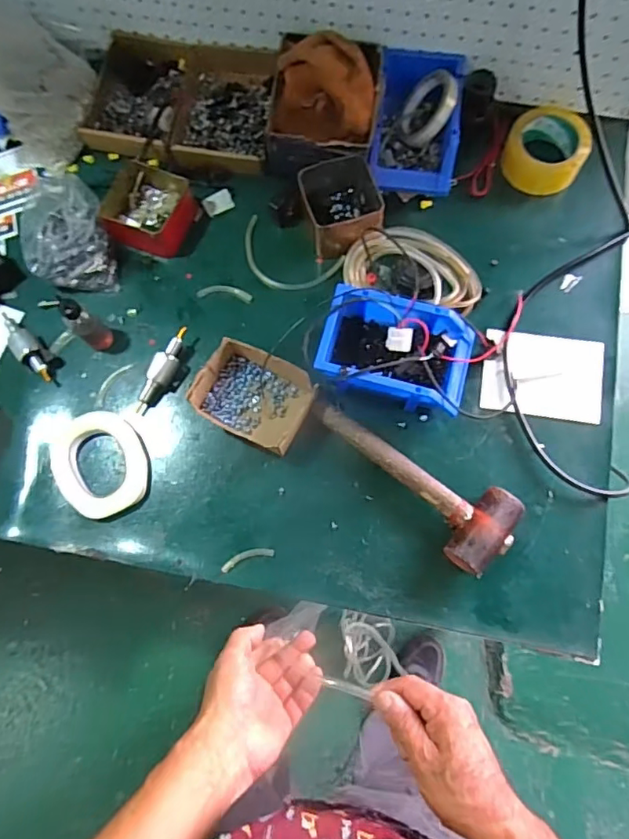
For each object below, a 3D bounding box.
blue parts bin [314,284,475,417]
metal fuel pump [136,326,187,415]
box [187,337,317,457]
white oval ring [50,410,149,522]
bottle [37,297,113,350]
[{"bbox_3d":[0.098,-0.080,0.664,0.188,0.072,0.122,15,76,6],"label":"blue parts bin"},{"bbox_3d":[-0.196,-0.062,0.697,0.026,0.024,0.122,28,91,9],"label":"metal fuel pump"},{"bbox_3d":[-0.075,-0.030,0.676,0.140,0.050,0.111,26,78,8],"label":"box"},{"bbox_3d":[-0.270,0.054,0.681,0.108,0.019,0.134,-26,76,-5],"label":"white oval ring"},{"bbox_3d":[-0.295,-0.122,0.685,0.037,0.104,0.032,42,81,11],"label":"bottle"}]

